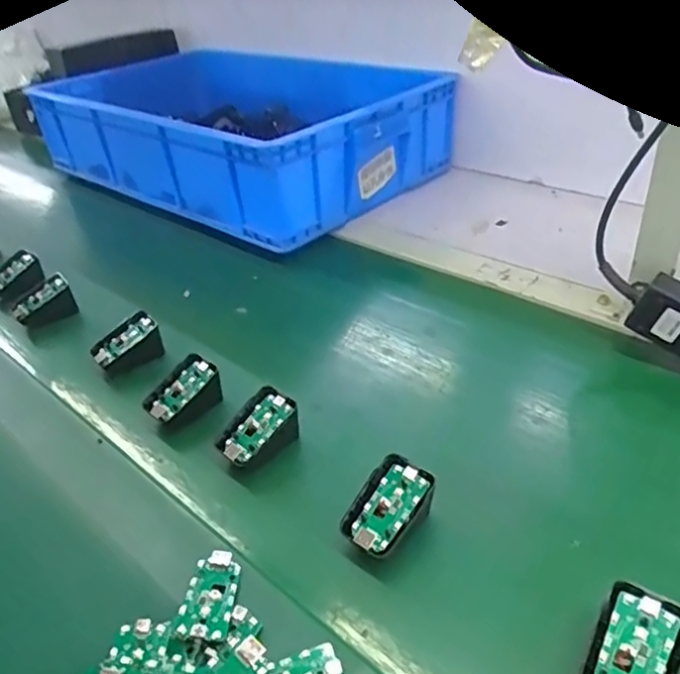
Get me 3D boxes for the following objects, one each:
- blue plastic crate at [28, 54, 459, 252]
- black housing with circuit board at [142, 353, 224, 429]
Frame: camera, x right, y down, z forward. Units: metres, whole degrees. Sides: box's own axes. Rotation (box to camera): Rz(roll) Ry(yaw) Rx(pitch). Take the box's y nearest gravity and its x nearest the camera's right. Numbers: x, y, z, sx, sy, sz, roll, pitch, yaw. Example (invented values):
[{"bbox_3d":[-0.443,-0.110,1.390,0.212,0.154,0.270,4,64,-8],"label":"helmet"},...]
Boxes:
[{"bbox_3d":[-0.162,-0.361,1.020,0.637,0.141,0.450,26,47,36],"label":"blue plastic crate"},{"bbox_3d":[-0.142,0.053,0.550,0.063,0.045,0.039,-31,43,-30],"label":"black housing with circuit board"}]

